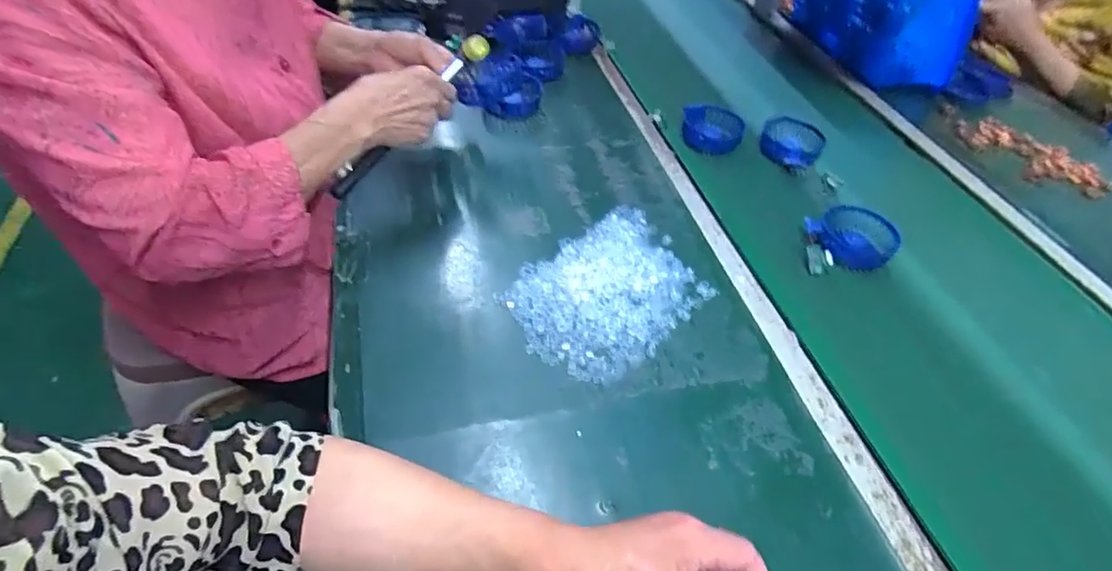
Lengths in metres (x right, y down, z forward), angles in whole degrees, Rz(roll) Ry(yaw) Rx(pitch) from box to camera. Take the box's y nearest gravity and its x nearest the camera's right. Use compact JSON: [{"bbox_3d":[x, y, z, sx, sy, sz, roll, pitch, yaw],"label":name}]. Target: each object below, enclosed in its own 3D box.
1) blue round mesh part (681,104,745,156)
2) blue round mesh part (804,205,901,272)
[{"bbox_3d":[0.232,-0.228,0.807,0.086,0.017,0.075,20,79,16],"label":"blue round mesh part"},{"bbox_3d":[0.359,-0.059,0.661,0.083,0.036,0.092,-26,57,-27],"label":"blue round mesh part"}]

